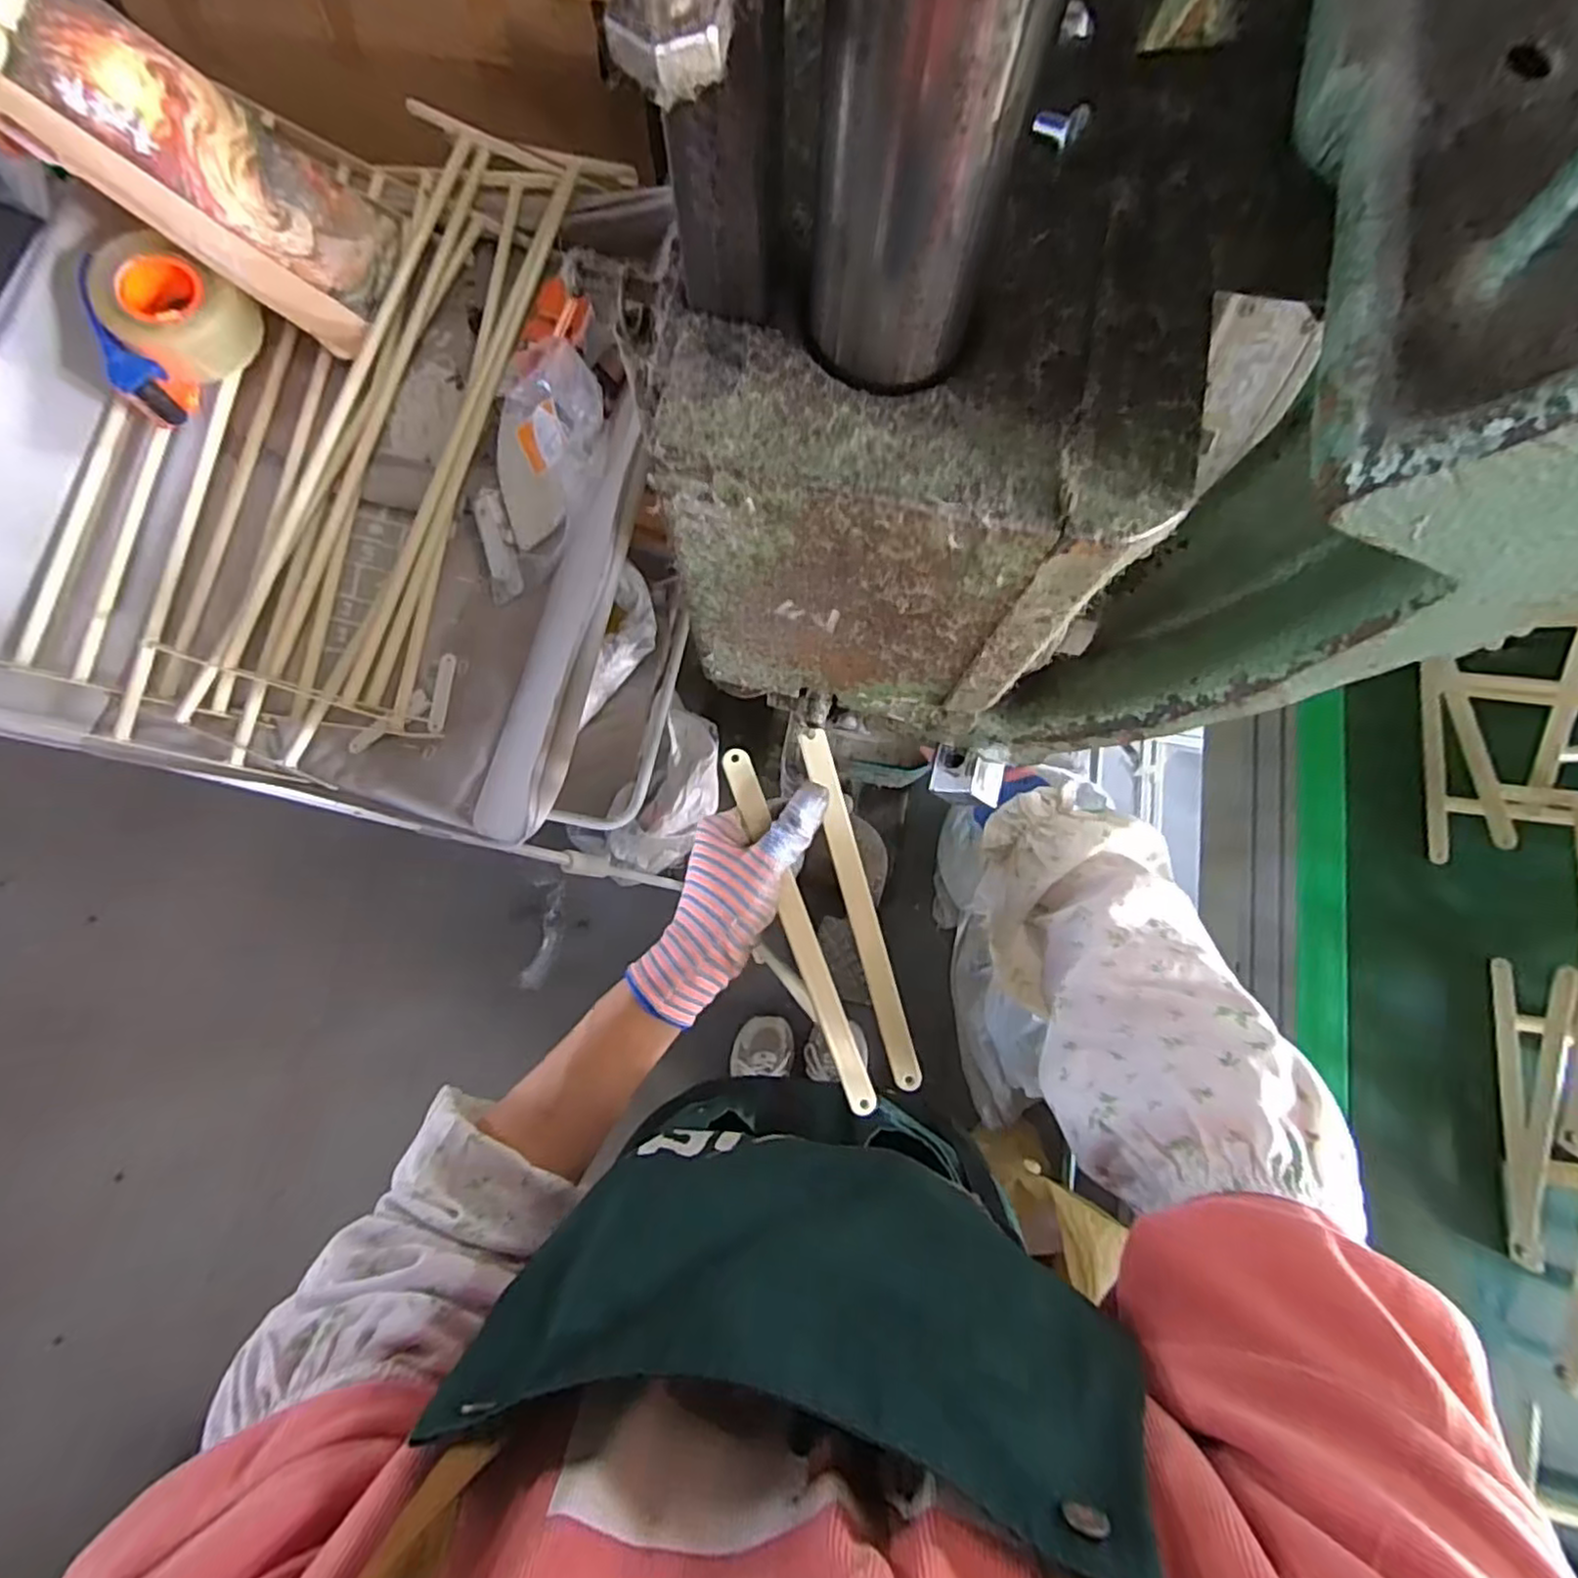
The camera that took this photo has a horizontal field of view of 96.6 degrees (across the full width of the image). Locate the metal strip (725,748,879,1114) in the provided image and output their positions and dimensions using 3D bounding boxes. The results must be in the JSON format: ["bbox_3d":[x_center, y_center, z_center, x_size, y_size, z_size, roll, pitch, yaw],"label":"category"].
[{"bbox_3d":[0.006,0.084,0.423,0.017,0.010,0.226,-20,88,-4],"label":"metal strip"}]

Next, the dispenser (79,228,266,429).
[{"bbox_3d":[-0.638,-0.464,0.711,0.114,0.072,0.157,25,79,5],"label":"dispenser"}]

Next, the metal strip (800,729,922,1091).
[{"bbox_3d":[0.044,0.073,0.430,0.018,0.009,0.222,-15,92,-3],"label":"metal strip"}]

